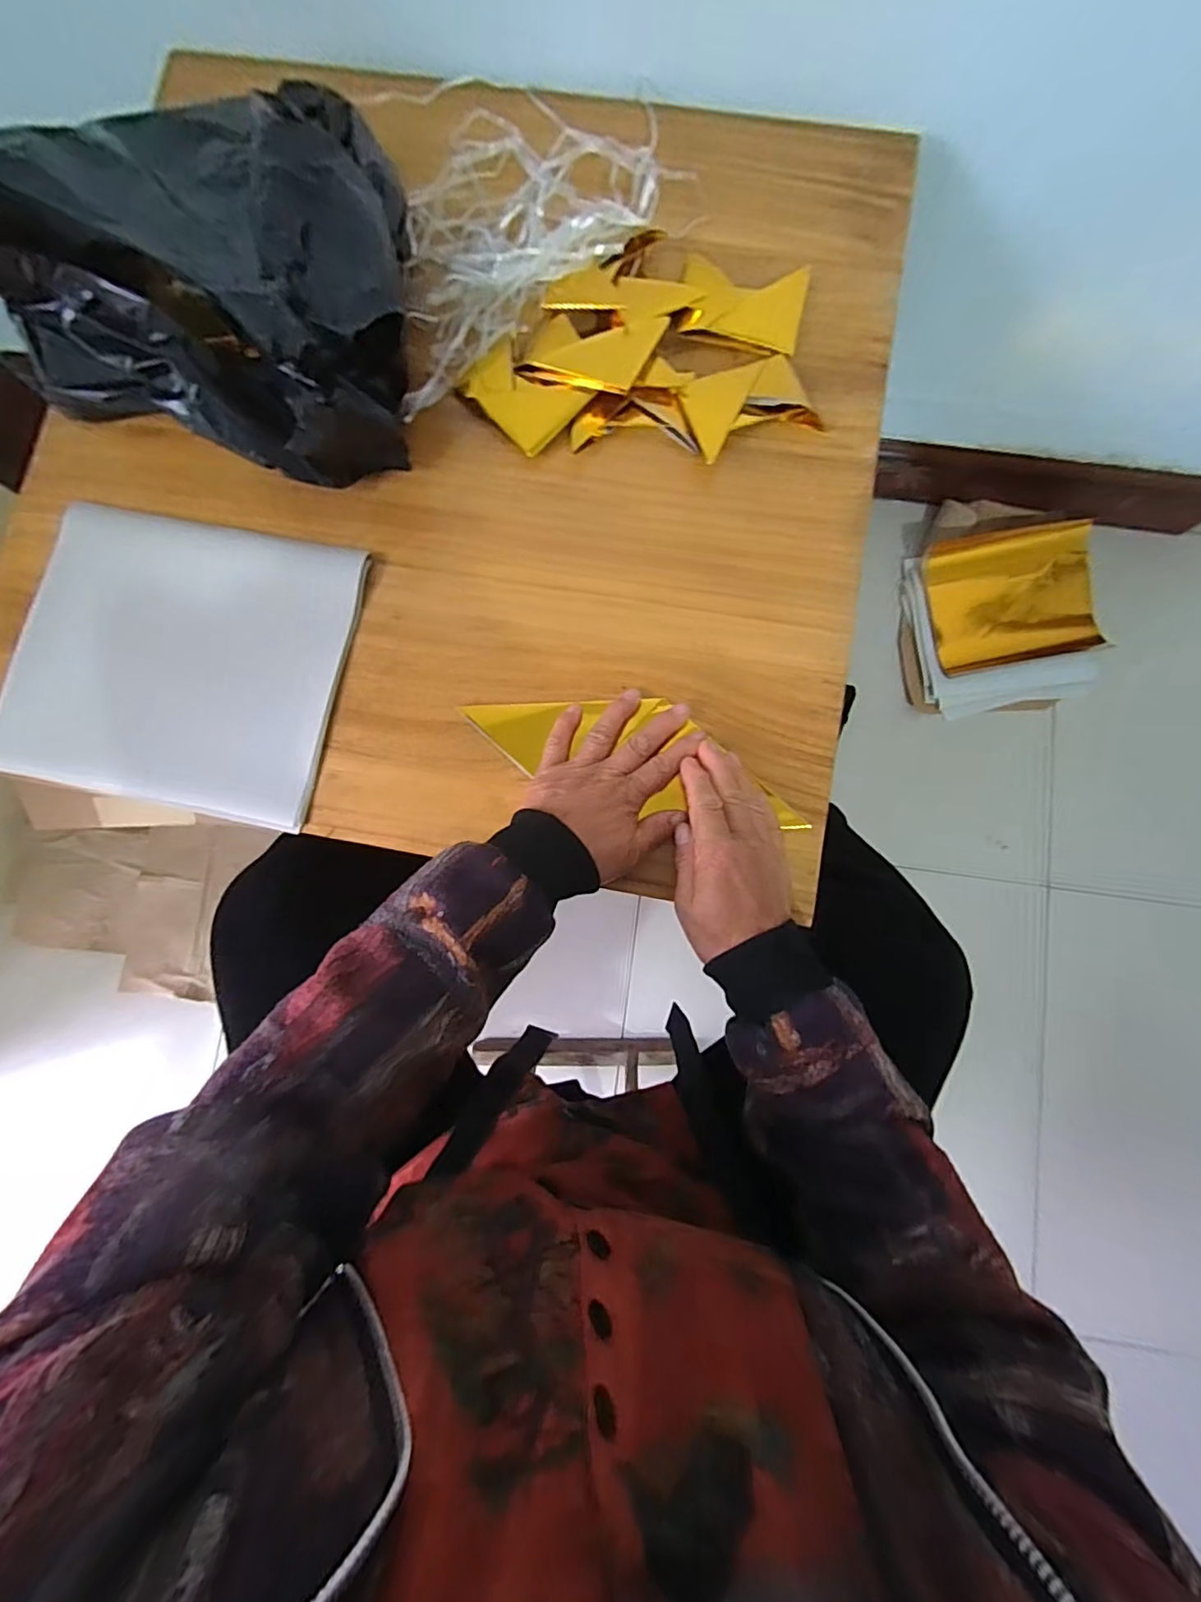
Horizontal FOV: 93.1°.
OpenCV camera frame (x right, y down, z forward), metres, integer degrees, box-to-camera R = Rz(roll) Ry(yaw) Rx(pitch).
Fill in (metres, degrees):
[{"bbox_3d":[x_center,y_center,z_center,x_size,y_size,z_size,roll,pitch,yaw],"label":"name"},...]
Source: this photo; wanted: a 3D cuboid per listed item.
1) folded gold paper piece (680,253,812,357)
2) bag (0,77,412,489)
[{"bbox_3d":[0.114,-0.395,0.452,0.096,0.017,0.065,7,83,3],"label":"folded gold paper piece"},{"bbox_3d":[-0.310,-0.402,0.387,0.314,0.180,0.317,-2,83,2],"label":"bag"}]

